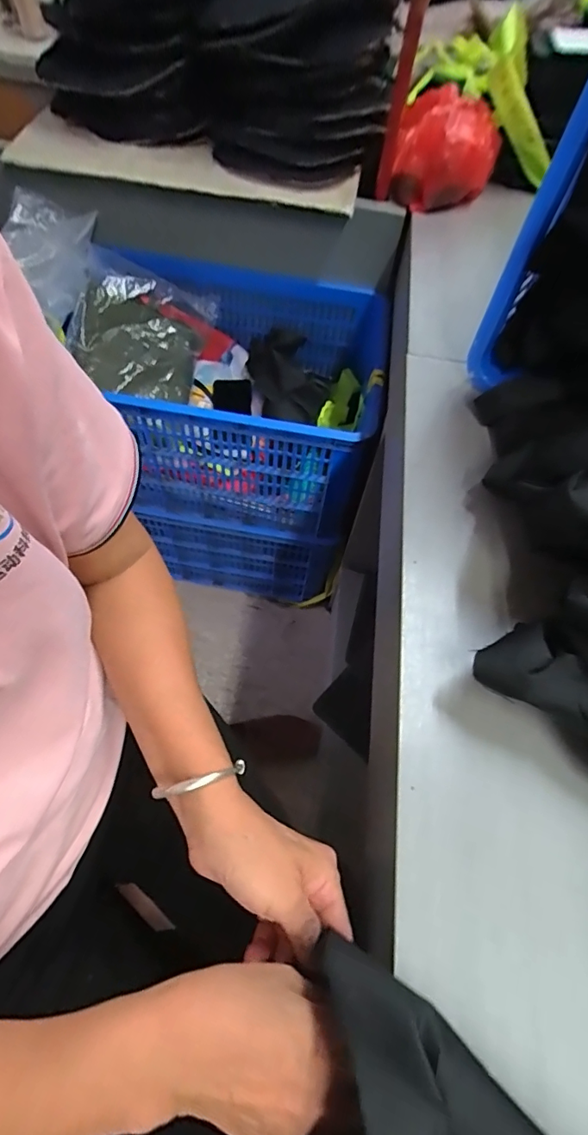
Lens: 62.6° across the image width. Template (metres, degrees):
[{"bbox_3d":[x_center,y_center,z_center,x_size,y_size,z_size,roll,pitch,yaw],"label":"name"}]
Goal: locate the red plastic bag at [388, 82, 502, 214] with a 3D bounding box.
[{"bbox_3d":[0.265,-0.729,0.852,0.169,0.133,0.210,17,60,5],"label":"red plastic bag"}]

